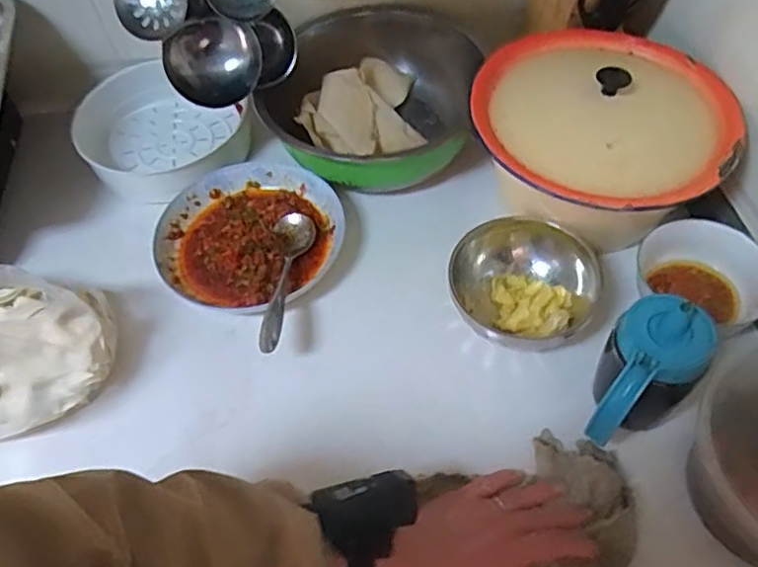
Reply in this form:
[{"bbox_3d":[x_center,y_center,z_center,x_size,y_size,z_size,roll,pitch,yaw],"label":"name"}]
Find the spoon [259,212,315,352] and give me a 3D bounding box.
[{"bbox_3d":[-0.089,-0.006,0.617,0.039,0.030,0.178,-2,55,2],"label":"spoon"}]

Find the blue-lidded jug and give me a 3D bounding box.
[{"bbox_3d":[0.200,0.084,0.496,0.071,0.117,0.110,35,64,25],"label":"blue-lidded jug"}]

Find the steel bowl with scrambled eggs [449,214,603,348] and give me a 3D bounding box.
[{"bbox_3d":[0.136,0.002,0.588,0.137,0.065,0.119,30,62,22],"label":"steel bowl with scrambled eggs"}]

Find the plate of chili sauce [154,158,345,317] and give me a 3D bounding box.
[{"bbox_3d":[-0.135,-0.056,0.674,0.187,0.027,0.201,-2,55,3],"label":"plate of chili sauce"}]

